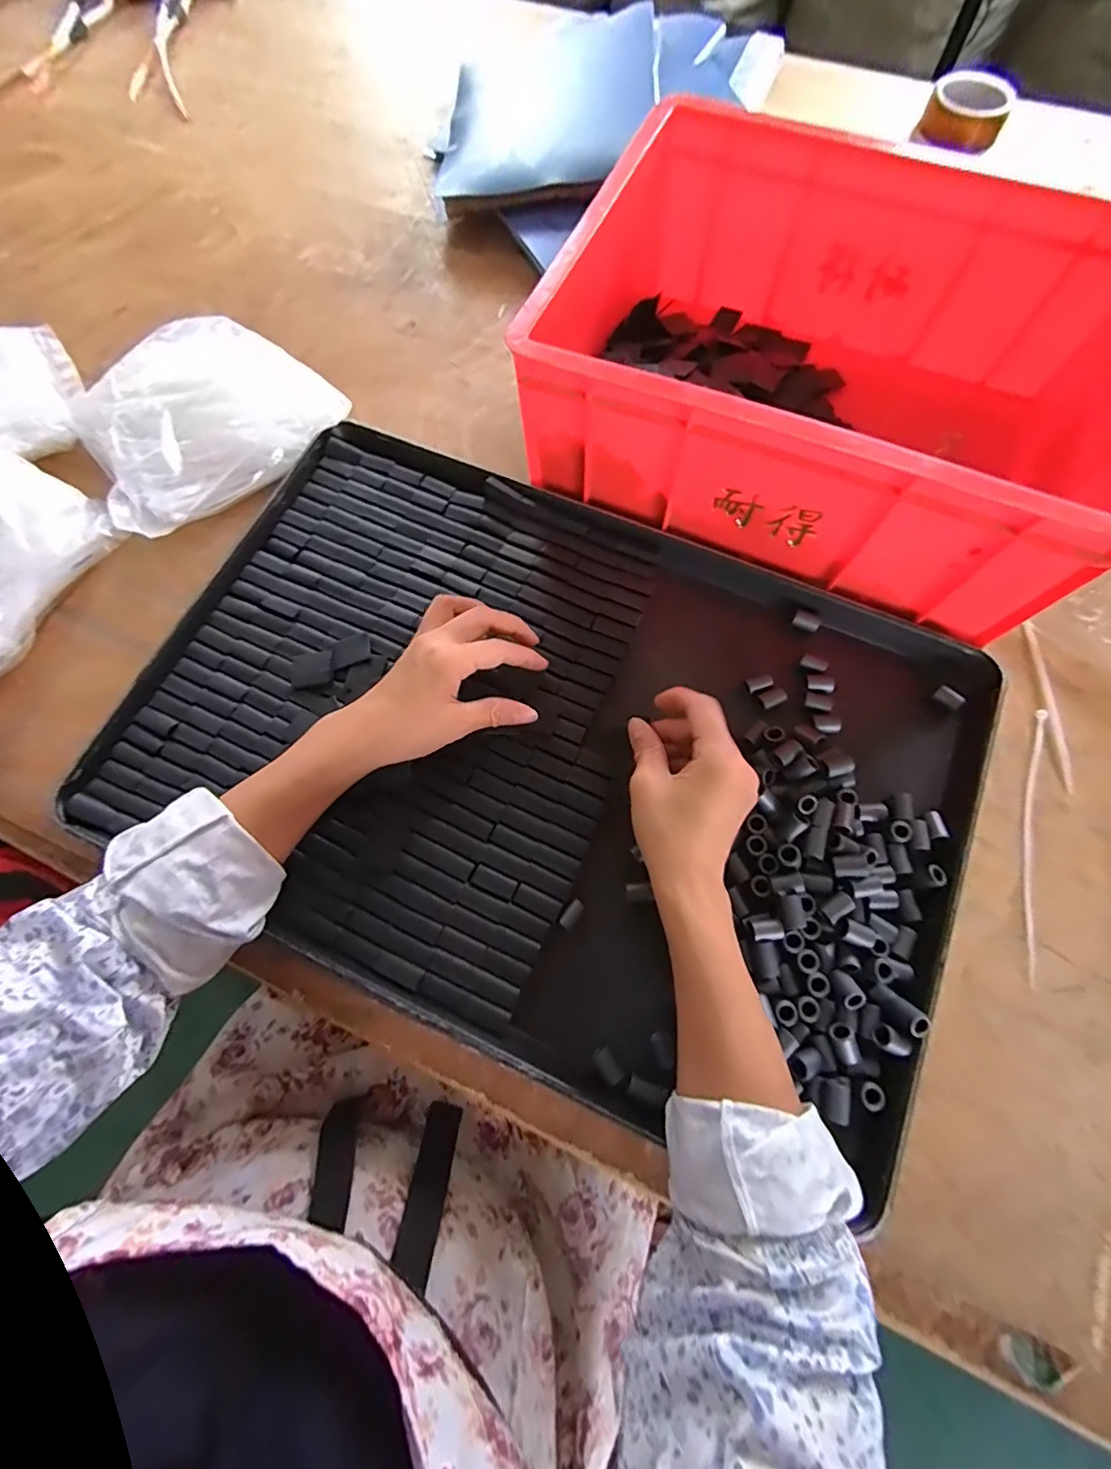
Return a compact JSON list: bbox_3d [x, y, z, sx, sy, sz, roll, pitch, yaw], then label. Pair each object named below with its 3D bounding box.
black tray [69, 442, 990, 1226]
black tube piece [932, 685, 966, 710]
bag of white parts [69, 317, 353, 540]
[{"bbox_3d":[-0.008,0.004,0.392,0.579,0.026,0.378,24,74,9],"label":"black tray"},{"bbox_3d":[0.290,-0.027,0.403,0.020,0.007,0.011,38,77,12],"label":"black tube piece"},{"bbox_3d":[-0.317,-0.281,0.484,0.212,0.043,0.186,-43,76,-11],"label":"bag of white parts"}]

